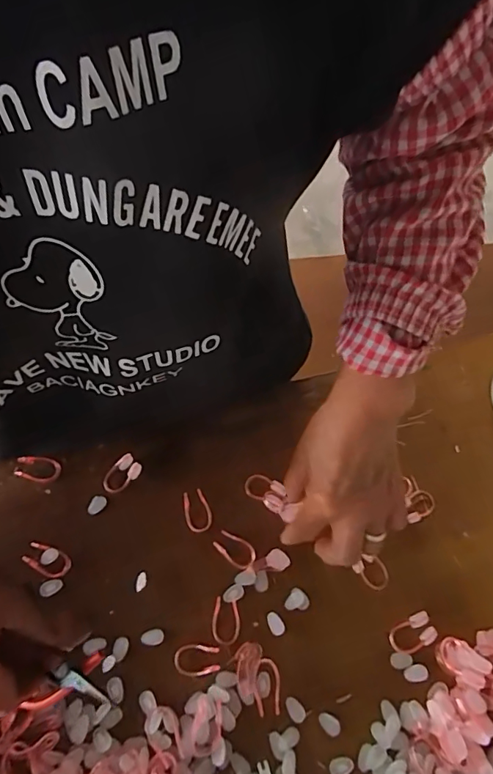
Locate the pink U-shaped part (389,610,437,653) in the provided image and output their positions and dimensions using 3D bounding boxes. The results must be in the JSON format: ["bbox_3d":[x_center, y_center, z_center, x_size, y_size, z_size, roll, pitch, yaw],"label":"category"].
[{"bbox_3d":[0.131,0.195,0.374,0.035,0.005,0.023,-21,69,-11],"label":"pink U-shaped part"}]

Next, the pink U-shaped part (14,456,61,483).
[{"bbox_3d":[-0.185,0.072,0.420,0.036,0.010,0.023,6,66,1],"label":"pink U-shaped part"}]

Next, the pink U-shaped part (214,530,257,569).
[{"bbox_3d":[-0.009,0.137,0.397,0.036,0.004,0.021,33,69,12],"label":"pink U-shaped part"}]

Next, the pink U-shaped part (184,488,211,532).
[{"bbox_3d":[-0.043,0.107,0.408,0.022,0.005,0.035,-18,68,-10],"label":"pink U-shaped part"}]

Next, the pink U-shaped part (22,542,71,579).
[{"bbox_3d":[-0.163,0.142,0.387,0.034,0.013,0.022,33,69,12],"label":"pink U-shaped part"}]

